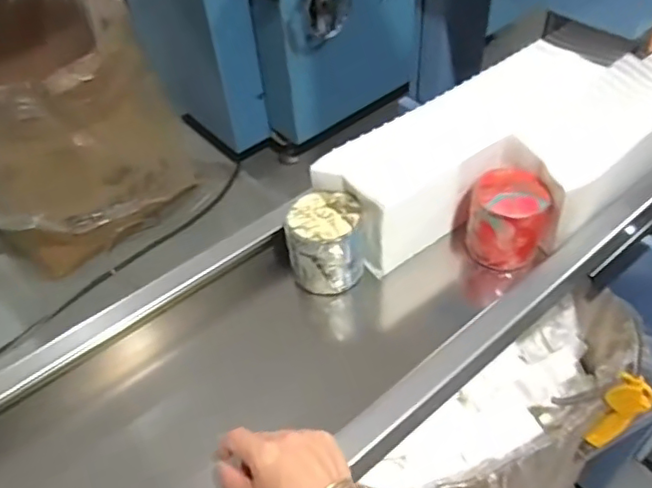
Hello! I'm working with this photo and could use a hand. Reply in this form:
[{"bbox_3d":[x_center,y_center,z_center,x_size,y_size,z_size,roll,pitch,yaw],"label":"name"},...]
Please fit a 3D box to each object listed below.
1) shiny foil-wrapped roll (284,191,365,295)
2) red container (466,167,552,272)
[{"bbox_3d":[-0.001,-0.002,0.687,0.086,0.092,0.081,-1,46,4],"label":"shiny foil-wrapped roll"},{"bbox_3d":[0.218,-0.027,0.699,0.087,0.099,0.080,-3,46,3],"label":"red container"}]

